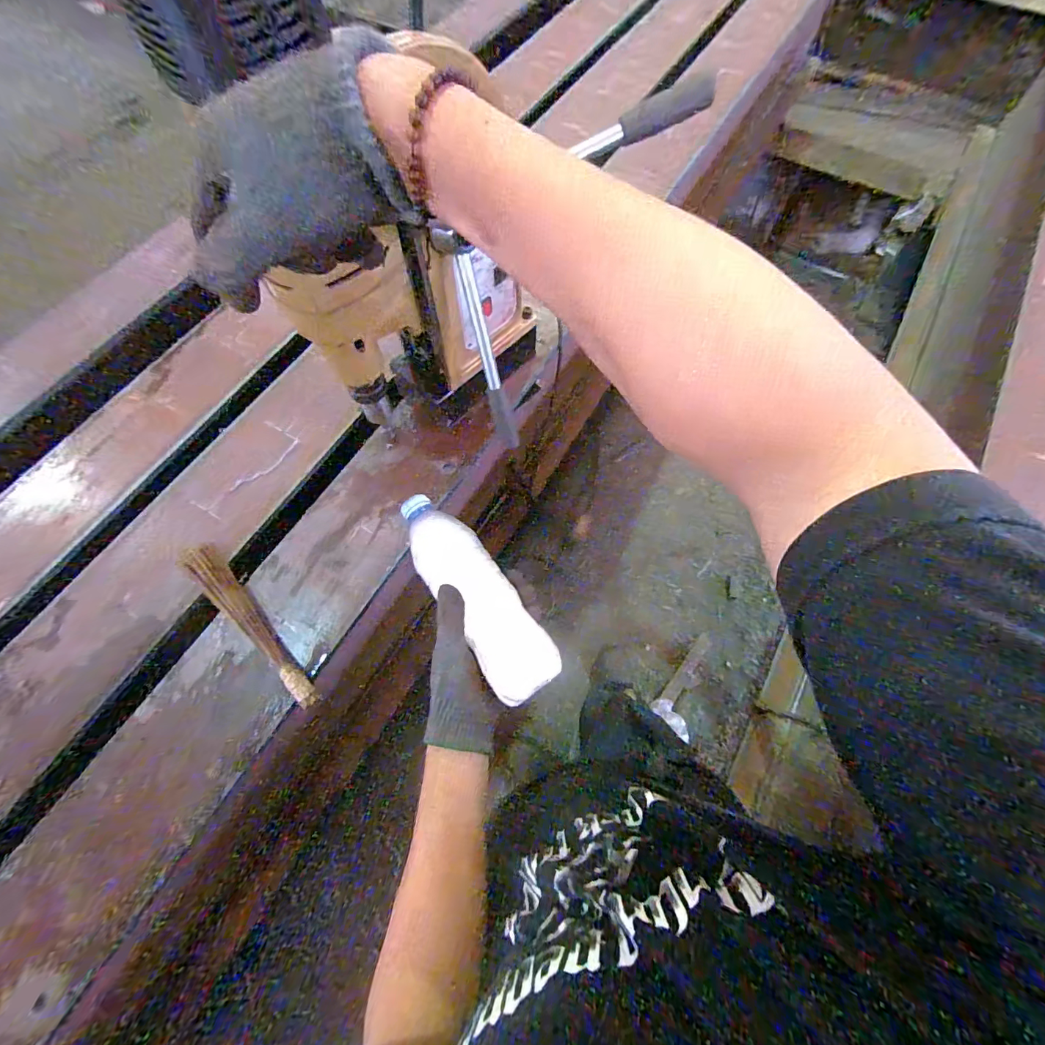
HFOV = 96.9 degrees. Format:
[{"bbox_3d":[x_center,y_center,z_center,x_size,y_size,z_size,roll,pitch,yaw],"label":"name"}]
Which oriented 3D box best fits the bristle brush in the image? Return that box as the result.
[{"bbox_3d":[-0.312,0.115,0.534,0.033,0.028,0.236,-42,74,-14],"label":"bristle brush"}]

